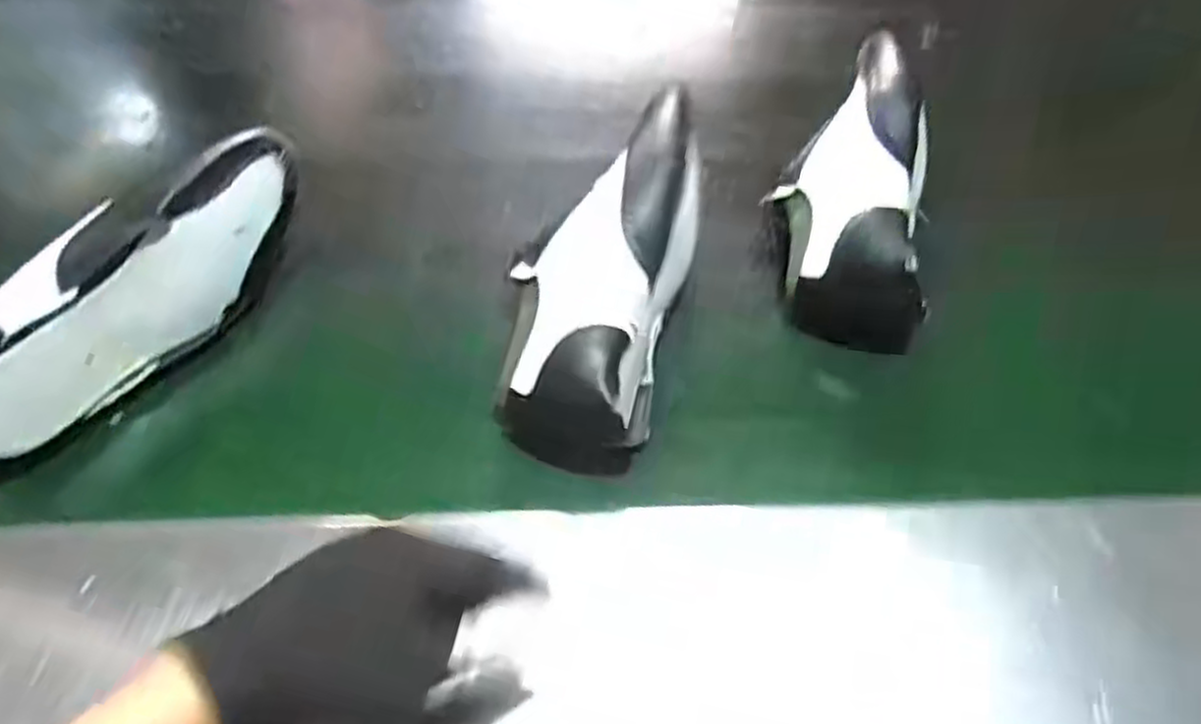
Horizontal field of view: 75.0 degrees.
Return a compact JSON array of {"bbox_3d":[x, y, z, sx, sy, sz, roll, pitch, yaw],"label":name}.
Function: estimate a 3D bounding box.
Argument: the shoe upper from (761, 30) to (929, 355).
[{"bbox_3d":[0.192,-0.136,0.594,0.099,0.070,0.271,10,57,6],"label":"shoe upper"}]

